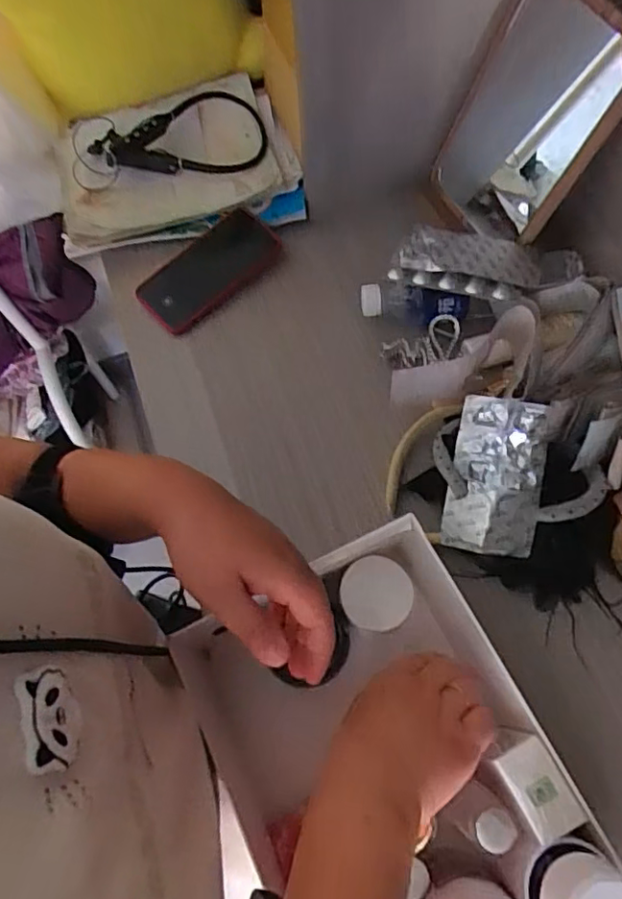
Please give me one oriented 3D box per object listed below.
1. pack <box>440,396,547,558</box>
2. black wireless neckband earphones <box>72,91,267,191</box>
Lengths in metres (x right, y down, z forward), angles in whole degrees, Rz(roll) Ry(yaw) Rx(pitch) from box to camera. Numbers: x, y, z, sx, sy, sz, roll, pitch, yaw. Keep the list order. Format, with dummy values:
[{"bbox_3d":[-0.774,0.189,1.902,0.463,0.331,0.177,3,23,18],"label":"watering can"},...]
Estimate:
[{"bbox_3d":[0.161,0.025,0.502,0.075,0.013,0.132,9,96,11],"label":"pack"},{"bbox_3d":[-0.167,-0.370,0.689,0.229,0.042,0.115,-11,70,-7],"label":"black wireless neckband earphones"}]

